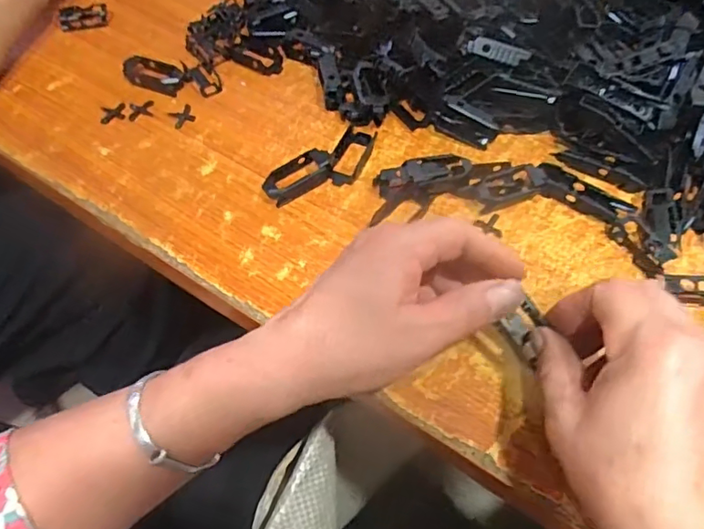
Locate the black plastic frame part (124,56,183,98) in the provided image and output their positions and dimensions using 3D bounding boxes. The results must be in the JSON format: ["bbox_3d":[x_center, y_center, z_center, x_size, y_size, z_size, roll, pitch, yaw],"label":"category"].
[{"bbox_3d":[-0.153,-0.146,0.420,0.047,0.011,0.027,17,58,11],"label":"black plastic frame part"}]

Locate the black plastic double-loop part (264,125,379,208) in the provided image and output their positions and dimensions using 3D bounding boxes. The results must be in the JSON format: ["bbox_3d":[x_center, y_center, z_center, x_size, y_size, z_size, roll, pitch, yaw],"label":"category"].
[{"bbox_3d":[-0.018,-0.069,0.378,0.092,0.013,0.036,-38,64,-22],"label":"black plastic double-loop part"}]

